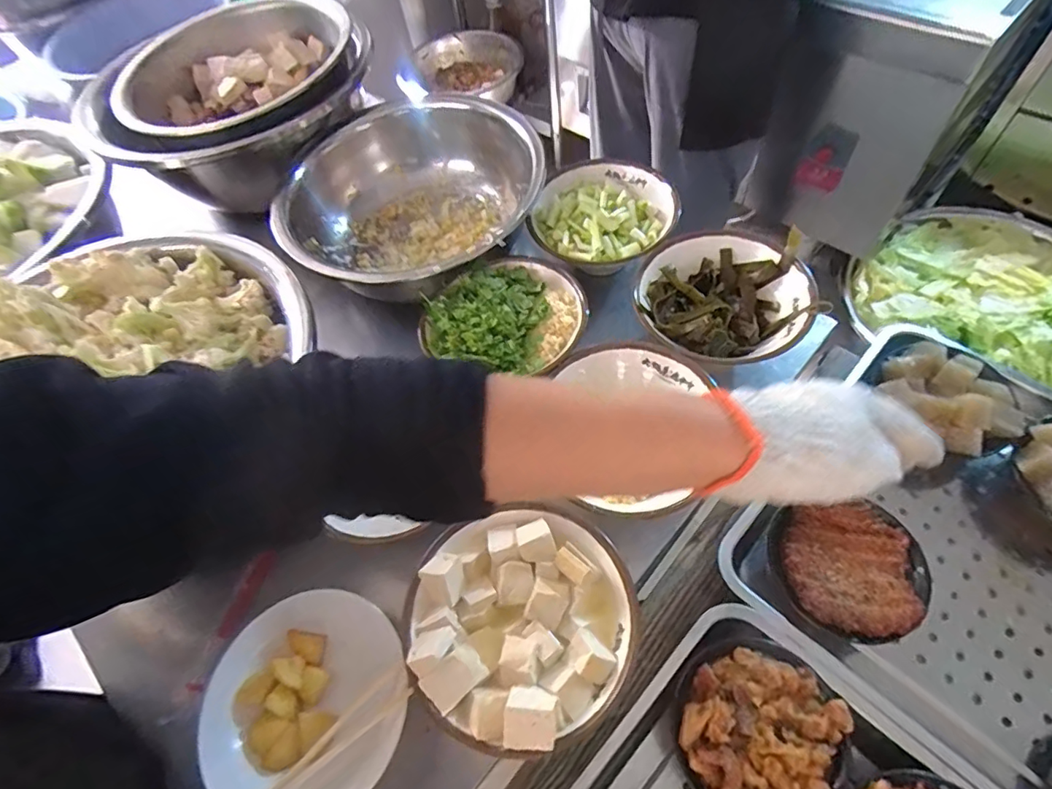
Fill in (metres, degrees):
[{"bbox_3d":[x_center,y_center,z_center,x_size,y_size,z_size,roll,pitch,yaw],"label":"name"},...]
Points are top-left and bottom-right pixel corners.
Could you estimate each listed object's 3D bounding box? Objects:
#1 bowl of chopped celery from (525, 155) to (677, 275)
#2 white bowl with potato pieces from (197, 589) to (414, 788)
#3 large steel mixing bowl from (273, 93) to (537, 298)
[{"bbox_3d":[0.101,-0.227,0.692,0.173,0.087,0.182,-2,58,4],"label":"bowl of chopped celery"},{"bbox_3d":[-0.183,0.268,0.457,0.163,0.058,0.165,-2,58,4],"label":"white bowl with potato pieces"},{"bbox_3d":[-0.160,-0.260,0.735,0.328,0.146,0.370,-31,60,-14],"label":"large steel mixing bowl"}]

